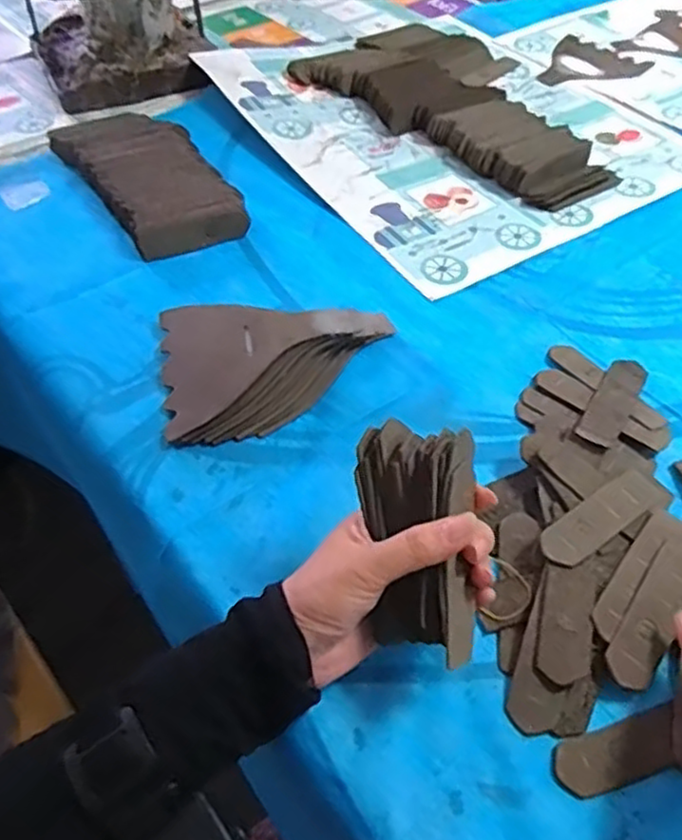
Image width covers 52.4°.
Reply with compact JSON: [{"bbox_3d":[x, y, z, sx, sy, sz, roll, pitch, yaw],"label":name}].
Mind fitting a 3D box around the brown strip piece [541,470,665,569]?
[{"bbox_3d":[0.157,0.057,0.414,0.095,0.005,0.026,-30,56,-23],"label":"brown strip piece"}]

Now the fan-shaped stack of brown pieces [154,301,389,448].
[{"bbox_3d":[-0.052,-0.038,0.492,0.161,0.034,0.118,2,50,1],"label":"fan-shaped stack of brown pieces"}]

